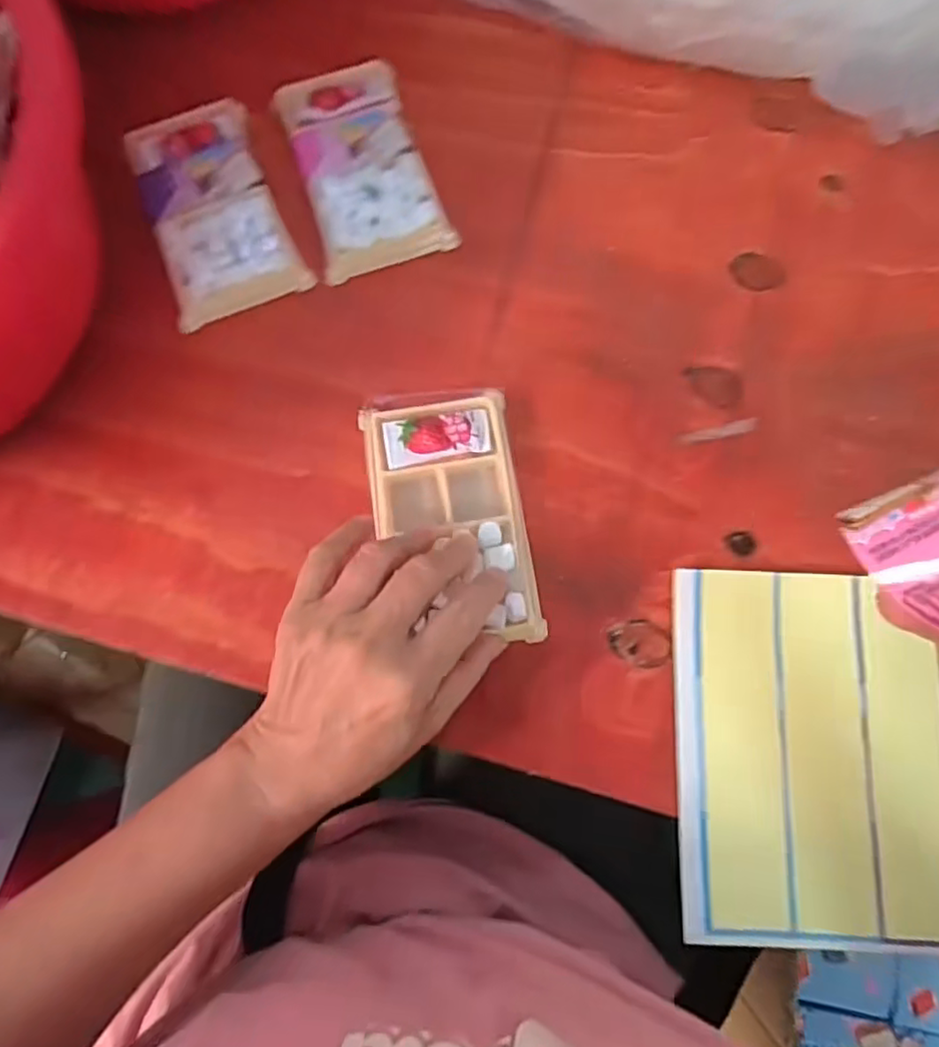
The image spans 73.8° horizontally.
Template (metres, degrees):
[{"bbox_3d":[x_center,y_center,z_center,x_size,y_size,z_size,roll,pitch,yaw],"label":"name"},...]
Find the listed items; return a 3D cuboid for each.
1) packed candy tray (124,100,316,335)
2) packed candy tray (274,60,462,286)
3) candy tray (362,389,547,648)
[{"bbox_3d":[-0.152,-0.188,0.368,0.074,0.012,0.135,-22,80,-4],"label":"packed candy tray"},{"bbox_3d":[-0.066,-0.217,0.377,0.073,0.014,0.133,-18,79,-3],"label":"packed candy tray"},{"bbox_3d":[-0.010,-0.005,0.334,0.079,0.017,0.140,-9,79,-2],"label":"candy tray"}]

